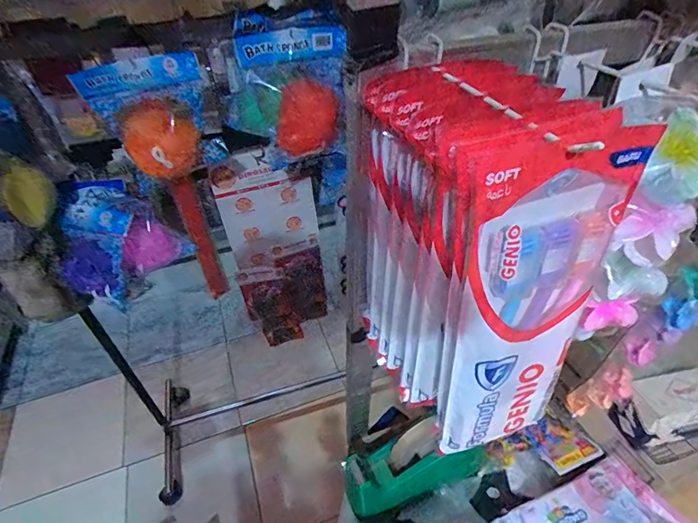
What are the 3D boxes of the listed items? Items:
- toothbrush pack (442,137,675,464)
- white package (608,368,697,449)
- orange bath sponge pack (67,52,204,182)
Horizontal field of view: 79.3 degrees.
[{"bbox_3d":[0.109,0.035,0.256,0.102,0.233,0.016,-16,36,-10],"label":"toothbrush pack"},{"bbox_3d":[0.400,0.184,0.524,0.125,0.074,0.059,-11,43,-6],"label":"white package"},{"bbox_3d":[-0.308,-0.225,0.666,0.178,0.171,0.103,-18,44,-14],"label":"orange bath sponge pack"}]

